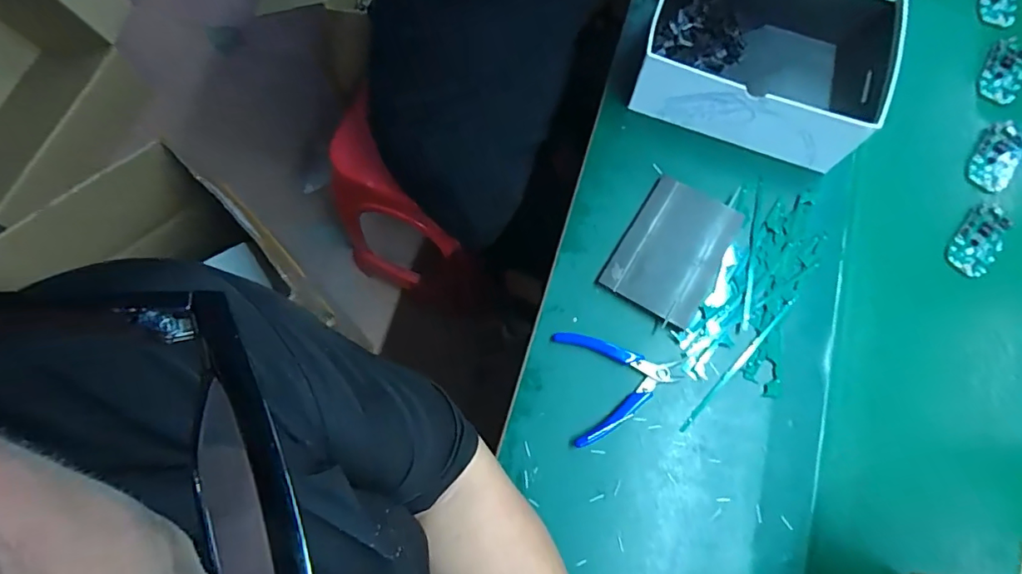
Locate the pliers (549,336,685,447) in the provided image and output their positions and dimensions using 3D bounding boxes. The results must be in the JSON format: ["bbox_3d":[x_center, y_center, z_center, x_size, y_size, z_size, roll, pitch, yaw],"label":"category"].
[{"bbox_3d":[0.110,0.091,0.494,0.116,0.013,0.107,-8,74,-4],"label":"pliers"}]

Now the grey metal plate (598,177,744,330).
[{"bbox_3d":[0.173,-0.040,0.535,0.099,0.009,0.148,32,75,8],"label":"grey metal plate"}]

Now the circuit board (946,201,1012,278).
[{"bbox_3d":[0.526,-0.054,0.563,0.100,0.005,0.048,-41,79,-12],"label":"circuit board"}]

